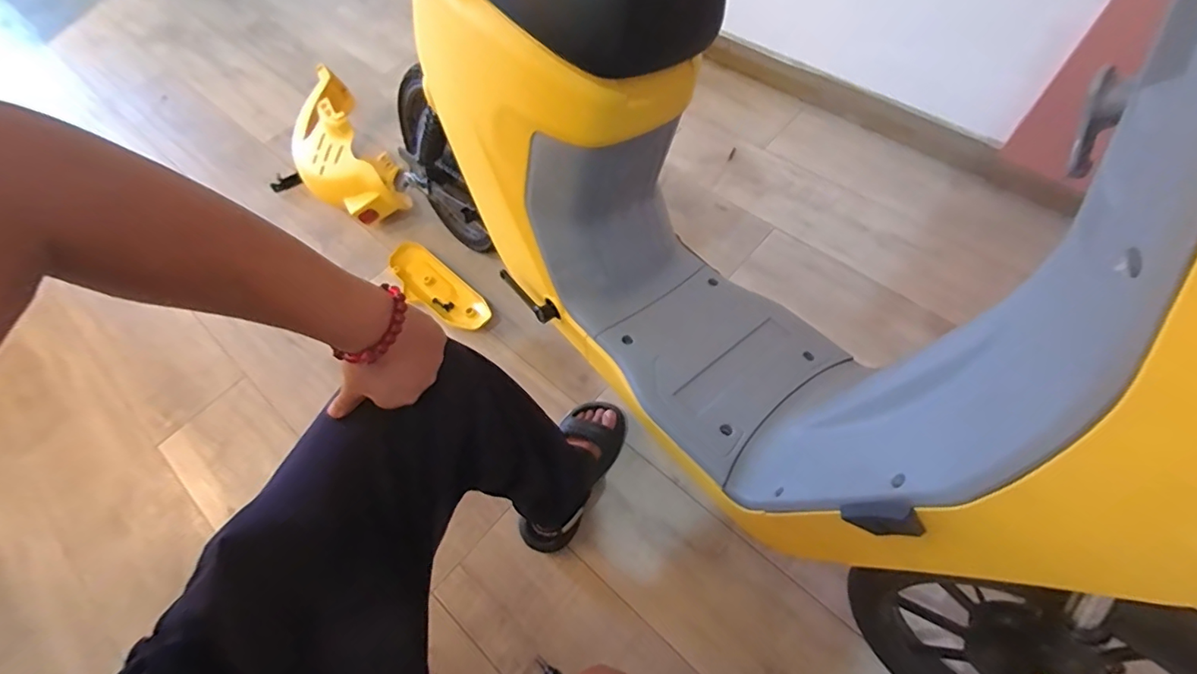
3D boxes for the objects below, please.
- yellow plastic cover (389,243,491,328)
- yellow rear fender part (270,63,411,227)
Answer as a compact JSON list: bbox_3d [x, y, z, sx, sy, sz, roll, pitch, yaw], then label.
[{"bbox_3d":[-0.347,-0.098,1.148,0.303,0.046,0.106,40,70,22],"label":"yellow plastic cover"},{"bbox_3d":[-0.645,-0.429,1.239,0.271,0.170,0.454,-33,64,-14],"label":"yellow rear fender part"}]

